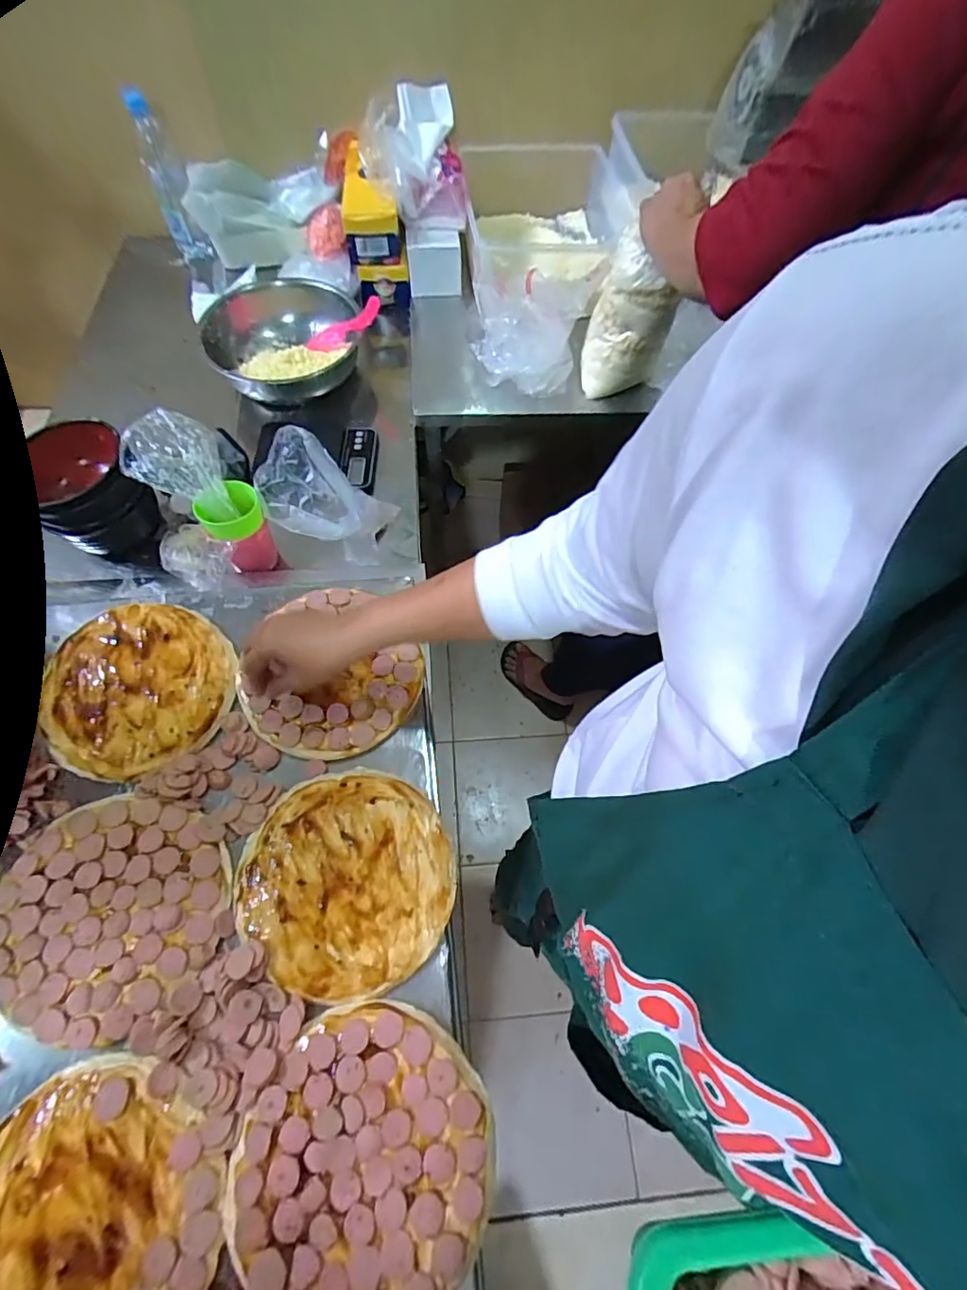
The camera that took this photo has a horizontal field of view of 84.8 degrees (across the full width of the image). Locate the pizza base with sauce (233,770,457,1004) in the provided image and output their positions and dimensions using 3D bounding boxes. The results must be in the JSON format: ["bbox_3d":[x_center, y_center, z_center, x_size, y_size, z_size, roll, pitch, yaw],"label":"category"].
[{"bbox_3d":[-0.130,0.218,0.498,0.198,0.021,0.189,-2,62,-2],"label":"pizza base with sauce"}]

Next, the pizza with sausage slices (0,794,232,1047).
[{"bbox_3d":[-0.340,0.240,0.479,0.194,0.012,0.190,8,63,4],"label":"pizza with sausage slices"}]

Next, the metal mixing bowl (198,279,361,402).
[{"bbox_3d":[-0.332,-0.507,0.894,0.243,0.085,0.229,0,62,0],"label":"metal mixing bowl"}]

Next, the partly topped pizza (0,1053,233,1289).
[{"bbox_3d":[-0.297,0.432,0.386,0.192,0.014,0.197,0,62,0],"label":"partly topped pizza"}]

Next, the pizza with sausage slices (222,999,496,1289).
[{"bbox_3d":[-0.090,0.396,0.401,0.182,0.014,0.197,0,62,0],"label":"pizza with sausage slices"}]

